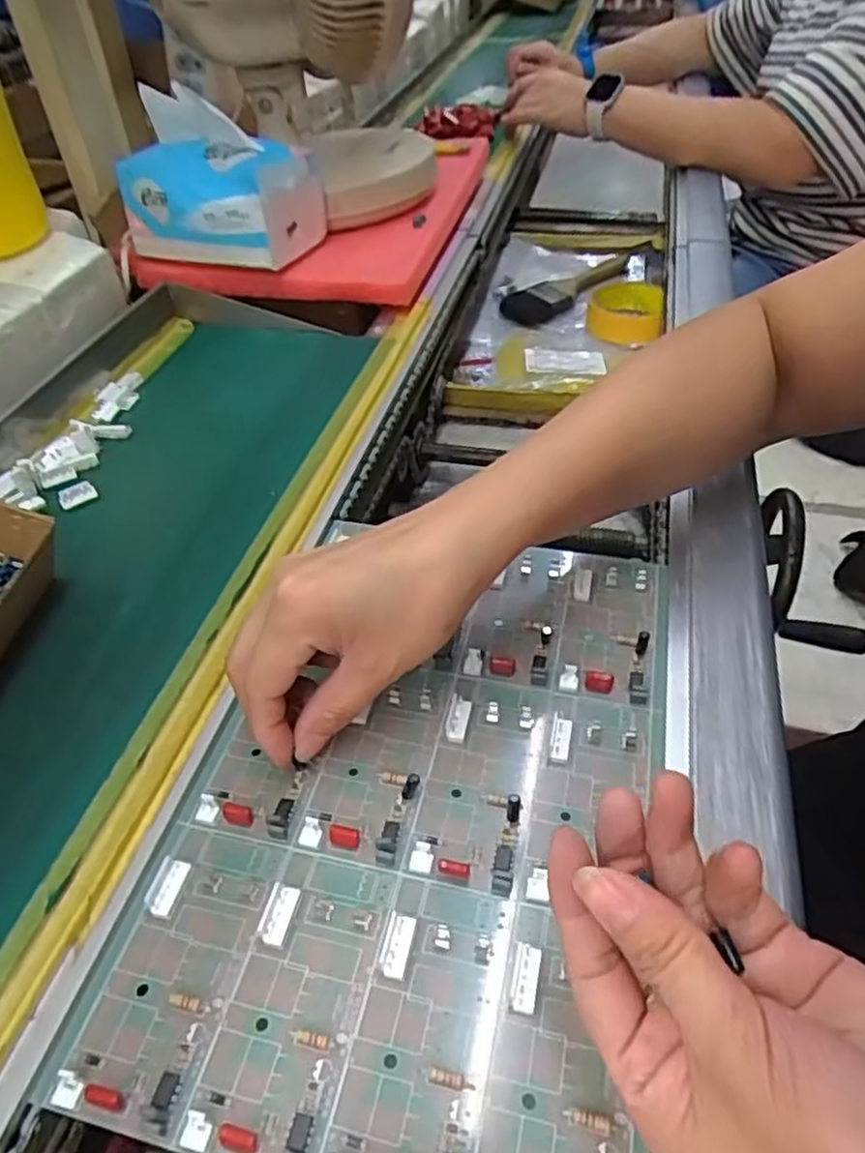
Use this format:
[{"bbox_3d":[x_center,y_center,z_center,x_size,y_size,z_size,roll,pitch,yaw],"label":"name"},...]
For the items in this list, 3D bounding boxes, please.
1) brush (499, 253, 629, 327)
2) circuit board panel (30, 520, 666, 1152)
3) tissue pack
[{"bbox_3d":[0.154,-0.321,0.806,0.189,0.023,0.056,-29,51,-25],"label":"brush"},{"bbox_3d":[-0.003,0.080,0.307,0.182,0.012,0.281,10,46,10],"label":"circuit board panel"},{"bbox_3d":[-0.171,-0.320,0.585,0.138,0.101,0.094,16,48,17],"label":"tissue pack"}]

